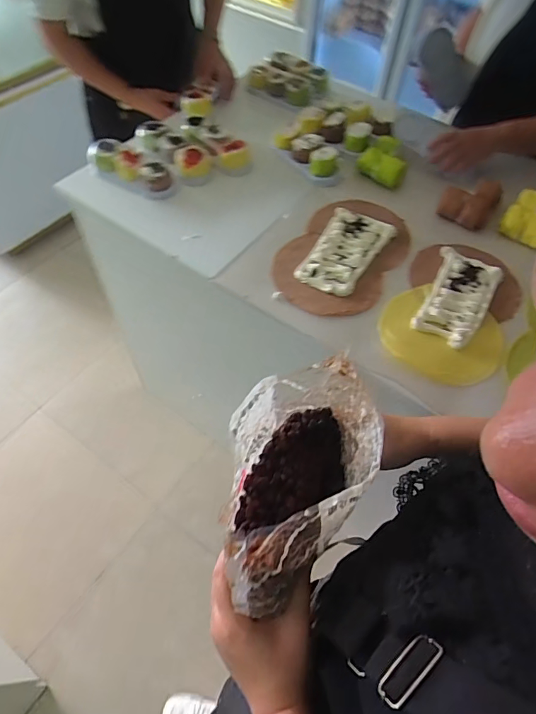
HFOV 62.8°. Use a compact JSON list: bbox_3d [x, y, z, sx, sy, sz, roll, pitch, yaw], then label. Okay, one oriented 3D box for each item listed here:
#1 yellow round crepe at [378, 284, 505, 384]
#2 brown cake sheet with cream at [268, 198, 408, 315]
[{"bbox_3d":[0.301,-0.039,0.767,0.203,0.013,0.195,3,53,-4],"label":"yellow round crepe"},{"bbox_3d":[0.154,-0.214,0.881,0.206,0.027,0.353,28,59,16],"label":"brown cake sheet with cream"}]

